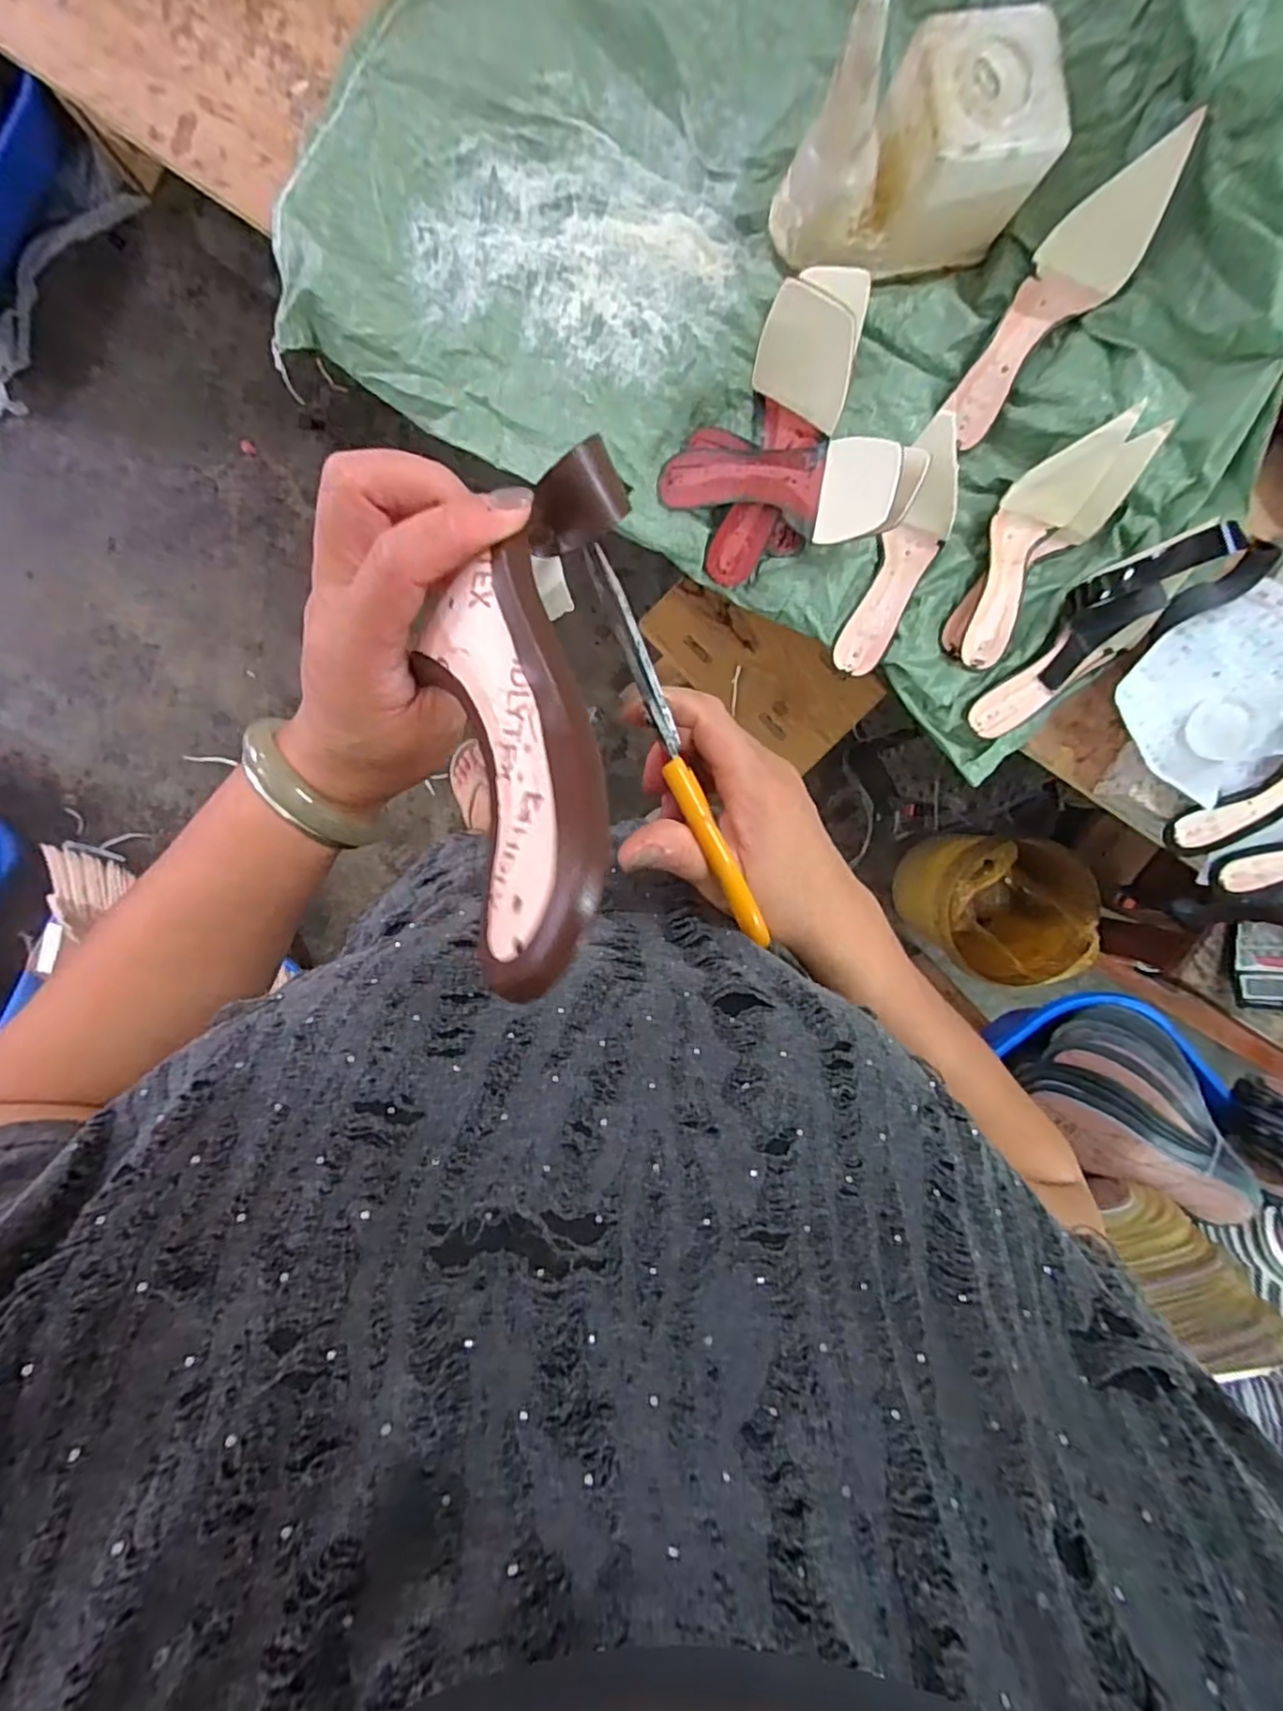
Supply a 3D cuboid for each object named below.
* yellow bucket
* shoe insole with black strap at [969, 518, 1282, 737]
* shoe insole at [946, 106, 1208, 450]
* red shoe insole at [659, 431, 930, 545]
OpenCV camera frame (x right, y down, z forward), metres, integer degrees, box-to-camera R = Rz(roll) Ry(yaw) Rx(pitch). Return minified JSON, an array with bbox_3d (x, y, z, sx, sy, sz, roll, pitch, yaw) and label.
[{"bbox_3d":[0.673,0.085,1.265,0.267,0.288,0.254,0,97,-1],"label":"yellow bucket"},{"bbox_3d":[0.451,-0.222,0.624,0.290,0.086,0.106,-36,97,20],"label":"shoe insole with black strap"},{"bbox_3d":[0.365,-0.487,0.575,0.073,0.063,0.234,34,124,-5],"label":"shoe insole"},{"bbox_3d":[0.127,-0.341,0.588,0.231,0.067,0.097,22,97,24],"label":"red shoe insole"}]

